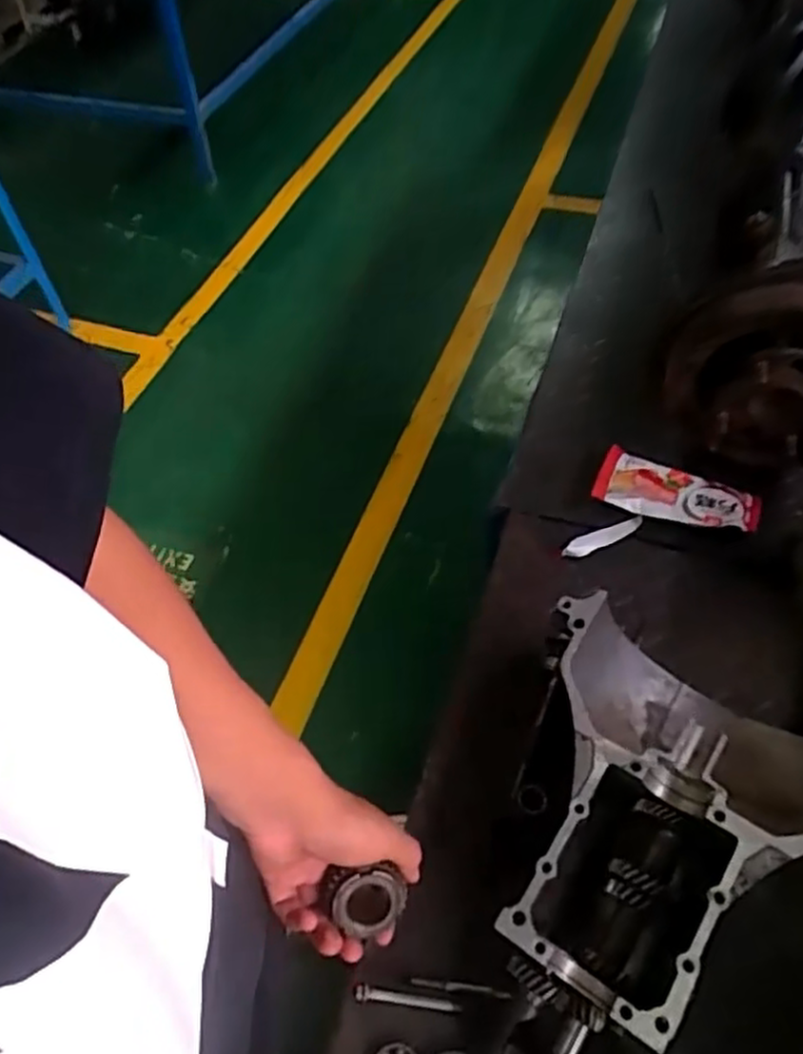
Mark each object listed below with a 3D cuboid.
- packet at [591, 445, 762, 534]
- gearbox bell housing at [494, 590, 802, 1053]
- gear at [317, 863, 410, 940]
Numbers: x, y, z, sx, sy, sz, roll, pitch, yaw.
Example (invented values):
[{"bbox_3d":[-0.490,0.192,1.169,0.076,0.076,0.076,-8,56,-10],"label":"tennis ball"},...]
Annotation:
[{"bbox_3d":[0.333,-0.045,0.881,0.196,0.027,0.088,9,55,11],"label":"packet"},{"bbox_3d":[0.212,0.241,0.617,0.270,0.113,0.300,30,61,23],"label":"gearbox bell housing"},{"bbox_3d":[-0.024,0.257,0.514,0.051,0.028,0.045,32,88,-9],"label":"gear"}]

